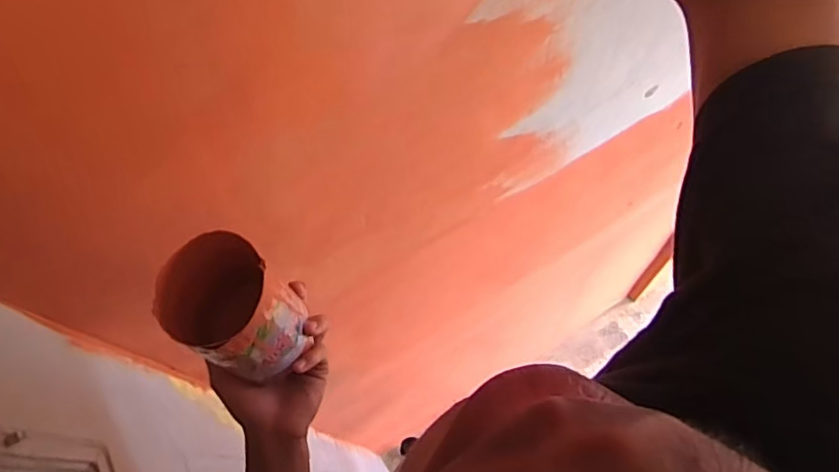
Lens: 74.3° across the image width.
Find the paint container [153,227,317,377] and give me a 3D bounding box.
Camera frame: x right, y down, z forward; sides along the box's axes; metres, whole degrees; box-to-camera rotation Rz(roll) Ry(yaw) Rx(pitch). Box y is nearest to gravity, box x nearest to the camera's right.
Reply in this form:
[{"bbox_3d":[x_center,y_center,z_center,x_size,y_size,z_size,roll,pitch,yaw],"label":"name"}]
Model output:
[{"bbox_3d":[-0.142,0.061,0.434,0.081,0.102,0.075,26,69,14],"label":"paint container"}]

